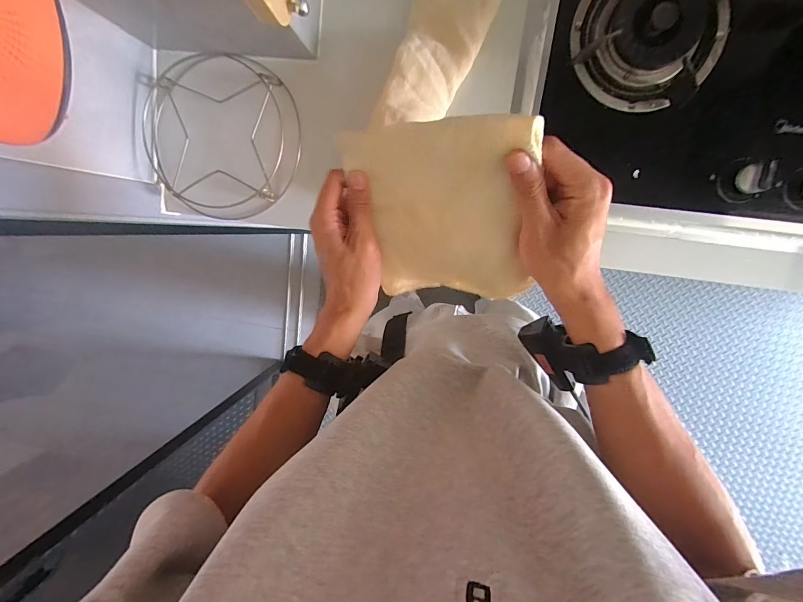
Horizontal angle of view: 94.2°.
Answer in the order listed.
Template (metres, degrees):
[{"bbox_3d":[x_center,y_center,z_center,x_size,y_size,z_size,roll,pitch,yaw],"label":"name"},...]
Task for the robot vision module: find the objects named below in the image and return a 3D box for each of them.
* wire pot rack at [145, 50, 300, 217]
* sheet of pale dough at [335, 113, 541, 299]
[{"bbox_3d":[-0.291,-0.261,0.605,0.257,0.058,0.239,1,96,8],"label":"wire pot rack"},{"bbox_3d":[0.034,-0.068,0.319,0.152,0.022,0.160,9,133,27],"label":"sheet of pale dough"}]

